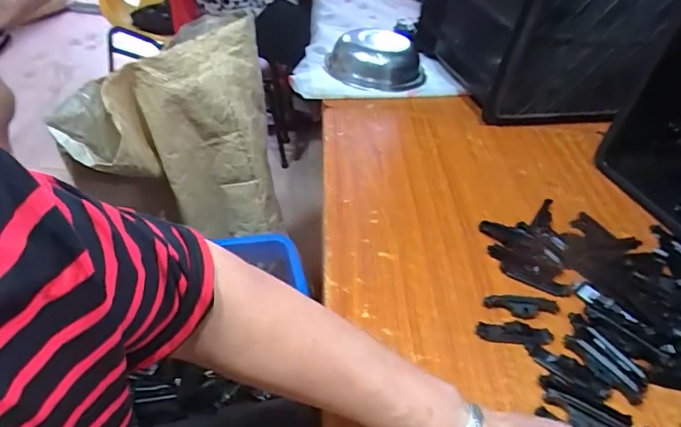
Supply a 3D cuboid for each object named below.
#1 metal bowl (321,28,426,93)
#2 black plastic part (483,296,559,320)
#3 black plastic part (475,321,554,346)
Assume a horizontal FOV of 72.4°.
[{"bbox_3d":[0.068,-0.304,0.889,0.181,0.067,0.181,4,42,-4],"label":"metal bowl"},{"bbox_3d":[0.196,0.099,0.499,0.078,0.010,0.018,5,42,-3],"label":"black plastic part"},{"bbox_3d":[0.181,0.122,0.474,0.079,0.013,0.021,6,42,-2],"label":"black plastic part"}]

